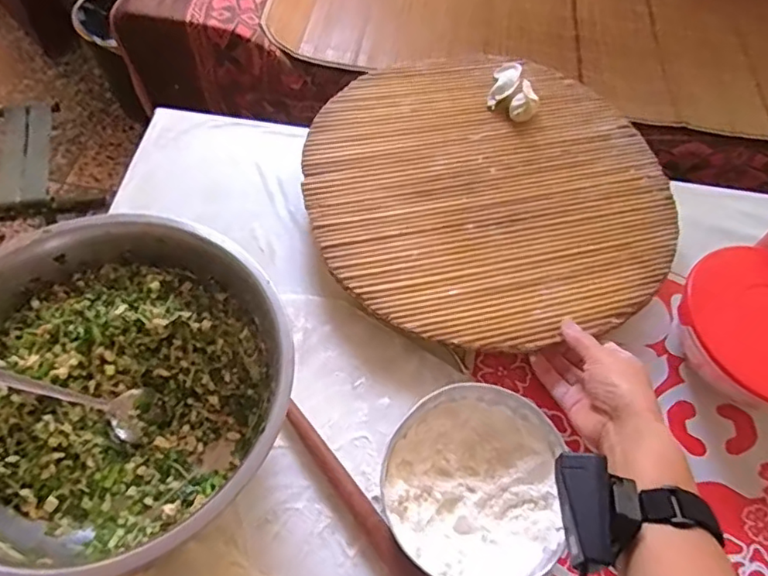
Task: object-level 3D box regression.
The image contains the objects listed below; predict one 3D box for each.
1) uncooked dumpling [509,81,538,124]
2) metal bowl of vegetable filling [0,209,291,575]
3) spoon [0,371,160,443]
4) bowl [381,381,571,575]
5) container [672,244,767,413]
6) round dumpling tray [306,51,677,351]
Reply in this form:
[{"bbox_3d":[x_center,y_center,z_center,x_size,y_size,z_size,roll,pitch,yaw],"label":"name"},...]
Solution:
[{"bbox_3d":[0.168,-0.220,0.668,0.029,0.028,0.043,24,60,10],"label":"uncooked dumpling"},{"bbox_3d":[-0.206,0.084,0.438,0.252,0.109,0.257,2,58,-3],"label":"metal bowl of vegetable filling"},{"bbox_3d":[-0.261,0.075,0.431,0.174,0.016,0.039,27,55,-25],"label":"spoon"},{"bbox_3d":[0.067,0.158,0.445,0.132,0.067,0.144,2,58,-3],"label":"bowl"},{"bbox_3d":[0.369,0.049,0.558,0.135,0.094,0.162,-37,68,-23],"label":"container"},{"bbox_3d":[0.117,-0.123,0.618,0.387,0.021,0.399,2,58,-3],"label":"round dumpling tray"}]

